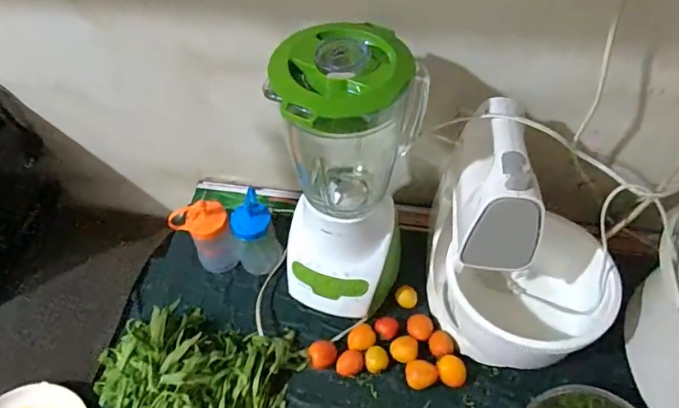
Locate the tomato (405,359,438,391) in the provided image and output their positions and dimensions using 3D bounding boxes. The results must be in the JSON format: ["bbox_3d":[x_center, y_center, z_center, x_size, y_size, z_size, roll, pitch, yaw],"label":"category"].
[{"bbox_3d":[0.112,0.236,0.690,0.041,0.029,0.034,-15,55,-9],"label":"tomato"}]

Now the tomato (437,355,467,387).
[{"bbox_3d":[0.154,0.233,0.691,0.039,0.031,0.037,-1,54,1],"label":"tomato"}]

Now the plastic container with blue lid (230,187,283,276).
[{"bbox_3d":[-0.131,0.046,0.777,0.066,0.134,0.068,-15,55,-9],"label":"plastic container with blue lid"}]

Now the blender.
[{"bbox_3d":[0.006,-0.027,0.636,0.162,0.363,0.195,11,55,9],"label":"blender"}]

